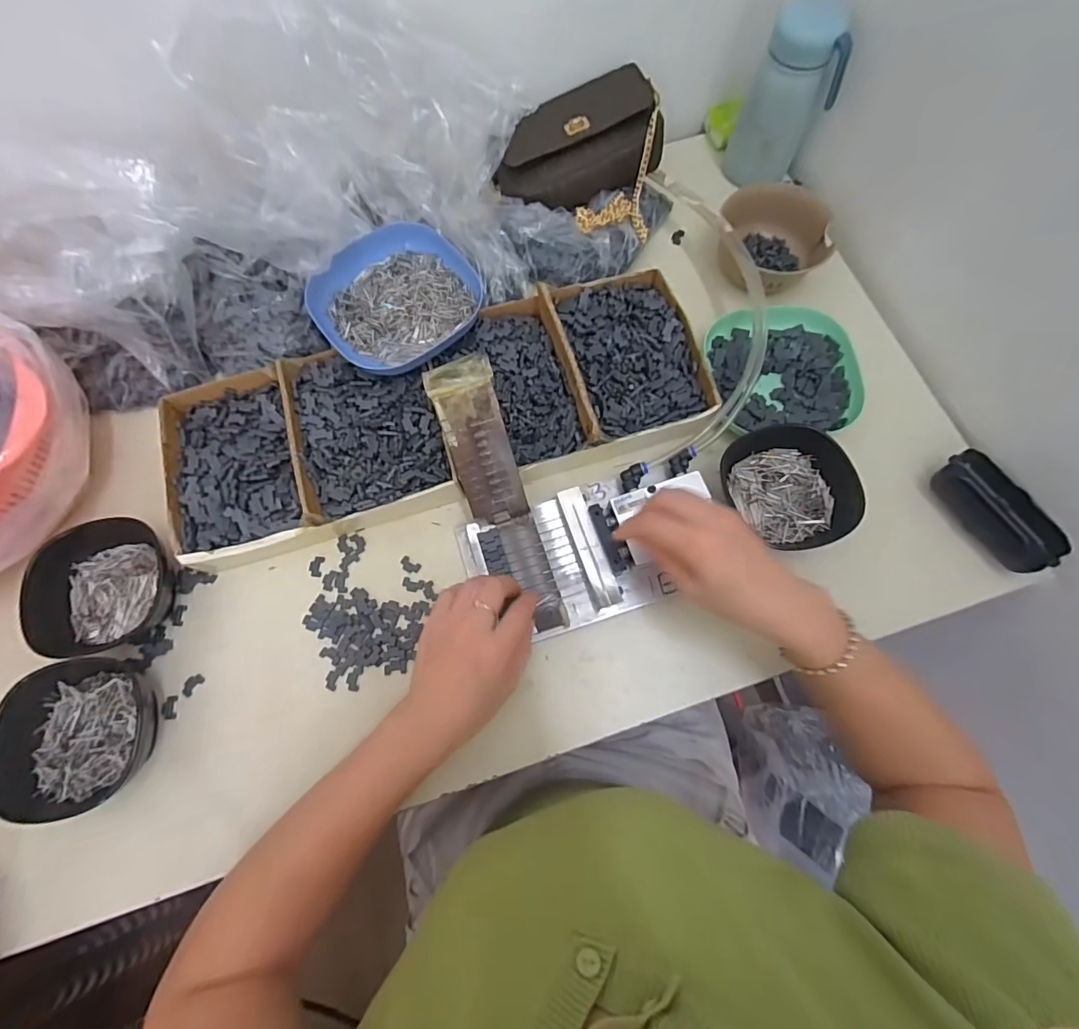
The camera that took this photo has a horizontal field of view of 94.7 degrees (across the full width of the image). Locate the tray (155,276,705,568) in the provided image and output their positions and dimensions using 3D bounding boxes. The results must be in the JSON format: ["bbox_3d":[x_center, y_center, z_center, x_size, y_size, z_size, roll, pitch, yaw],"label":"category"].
[{"bbox_3d":[-0.089,-0.097,0.457,0.484,0.059,0.177,-16,72,-4],"label":"tray"}]

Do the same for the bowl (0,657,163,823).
[{"bbox_3d":[-0.347,0.172,0.389,0.105,0.060,0.112,1,71,2],"label":"bowl"}]

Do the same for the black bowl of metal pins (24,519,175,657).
[{"bbox_3d":[-0.357,0.058,0.421,0.107,0.051,0.111,0,71,1],"label":"black bowl of metal pins"}]

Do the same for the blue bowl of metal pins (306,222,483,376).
[{"bbox_3d":[-0.130,-0.199,0.461,0.144,0.031,0.128,-42,75,-12],"label":"blue bowl of metal pins"}]

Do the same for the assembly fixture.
[{"bbox_3d":[0.045,0.029,0.424,0.209,0.032,0.113,-16,72,-4],"label":"assembly fixture"}]

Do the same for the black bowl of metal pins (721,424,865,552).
[{"bbox_3d":[0.212,-0.024,0.428,0.098,0.035,0.105,0,71,1],"label":"black bowl of metal pins"}]

